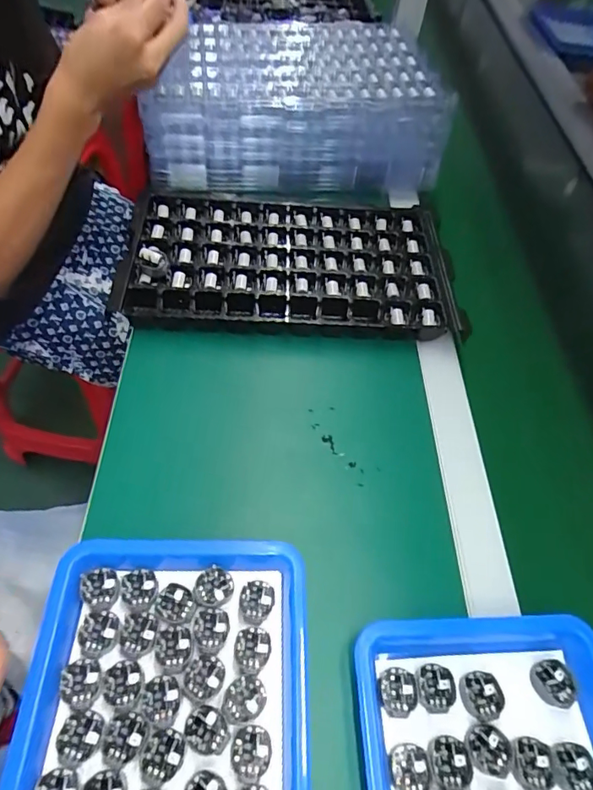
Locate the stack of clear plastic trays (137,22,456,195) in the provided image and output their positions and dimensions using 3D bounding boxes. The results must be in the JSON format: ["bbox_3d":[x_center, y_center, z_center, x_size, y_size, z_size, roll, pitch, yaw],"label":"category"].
[{"bbox_3d":[-0.001,-0.382,0.651,0.361,0.107,0.213,1,54,-9],"label":"stack of clear plastic trays"}]

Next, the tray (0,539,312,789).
[{"bbox_3d":[-0.083,0.205,0.311,0.180,0.033,0.214,4,53,-7],"label":"tray"}]

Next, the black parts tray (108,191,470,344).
[{"bbox_3d":[-0.007,-0.149,0.555,0.355,0.040,0.199,6,53,-5],"label":"black parts tray"}]

